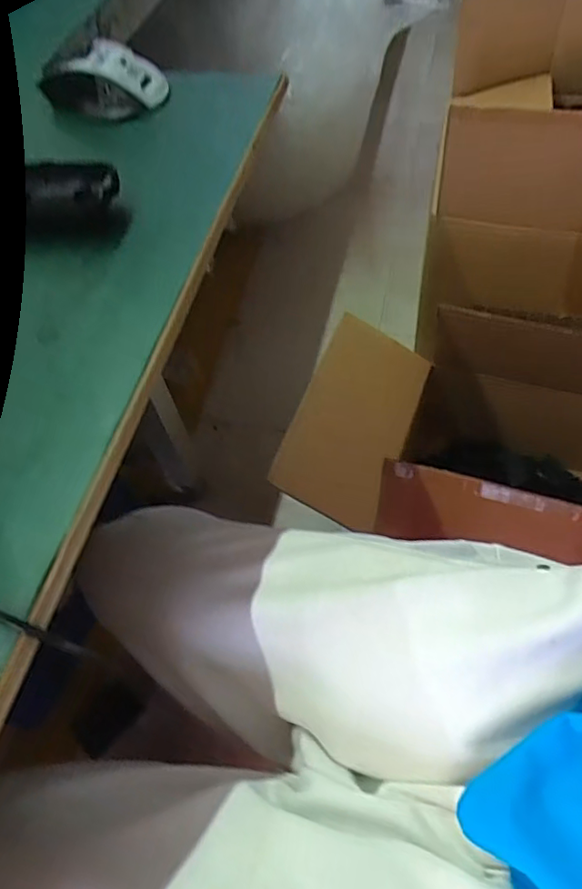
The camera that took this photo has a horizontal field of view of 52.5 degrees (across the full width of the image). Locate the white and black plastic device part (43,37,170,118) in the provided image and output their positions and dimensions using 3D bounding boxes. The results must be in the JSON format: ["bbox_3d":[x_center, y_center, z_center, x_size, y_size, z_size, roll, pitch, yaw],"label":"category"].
[{"bbox_3d":[-0.157,-0.304,0.494,0.102,0.041,0.054,-11,57,0],"label":"white and black plastic device part"}]

